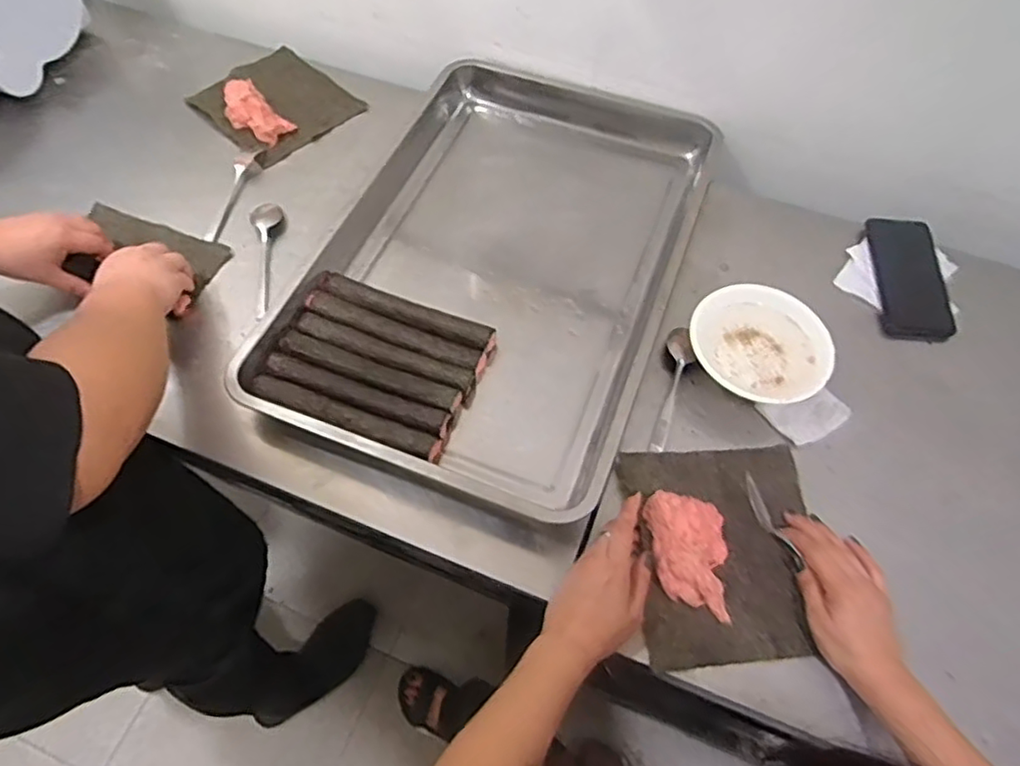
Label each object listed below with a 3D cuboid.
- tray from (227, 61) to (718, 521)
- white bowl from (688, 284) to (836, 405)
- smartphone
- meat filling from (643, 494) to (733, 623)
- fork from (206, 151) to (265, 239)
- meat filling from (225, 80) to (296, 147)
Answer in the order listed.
[{"bbox_3d":[-0.006,-0.149,0.763,0.393,0.072,0.597,19,62,9],"label":"tray"},{"bbox_3d":[0.269,-0.035,0.691,0.147,0.051,0.142,0,61,-1],"label":"white bowl"},{"bbox_3d":[0.488,-0.129,0.770,0.078,0.010,0.170,2,67,10],"label":"smartphone"},{"bbox_3d":[0.167,0.154,0.575,0.069,0.029,0.113,-6,61,-4],"label":"meat filling"},{"bbox_3d":[-0.353,-0.249,0.811,0.025,0.016,0.163,8,61,4],"label":"fork"},{"bbox_3d":[-0.363,-0.381,0.878,0.132,0.036,0.063,38,67,18],"label":"meat filling"}]

